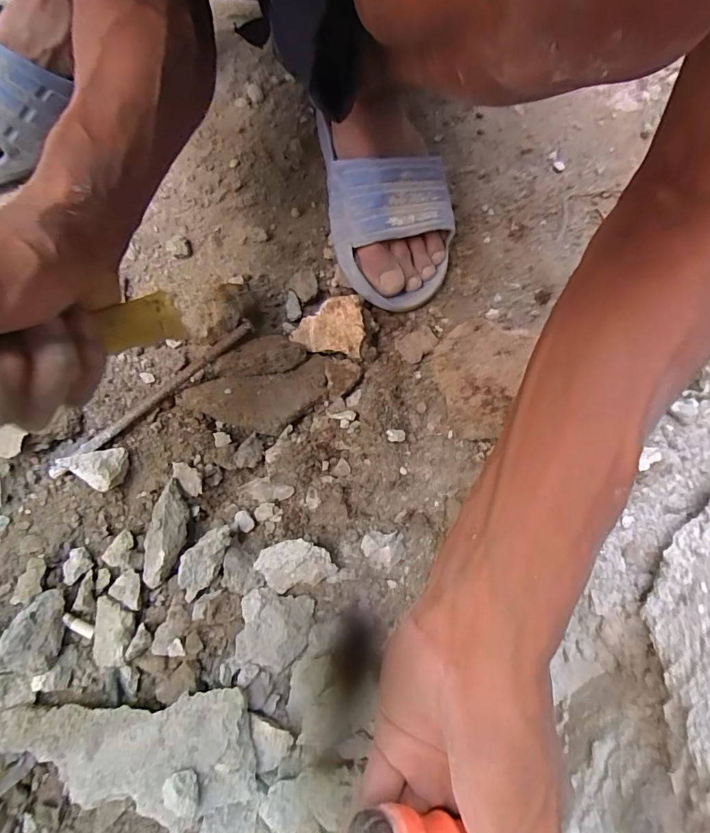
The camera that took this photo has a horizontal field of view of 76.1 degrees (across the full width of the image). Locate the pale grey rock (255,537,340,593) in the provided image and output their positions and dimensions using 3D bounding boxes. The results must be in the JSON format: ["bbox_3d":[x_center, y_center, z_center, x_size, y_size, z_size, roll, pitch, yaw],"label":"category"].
[{"bbox_3d":[-0.044,0.111,0.334,0.052,0.008,0.044,-17,117,8],"label":"pale grey rock"}]

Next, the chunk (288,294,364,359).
[{"bbox_3d":[-0.023,-0.080,0.396,0.062,0.025,0.048,13,75,-4],"label":"chunk"}]

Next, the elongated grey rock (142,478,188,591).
[{"bbox_3d":[-0.142,0.087,0.342,0.028,0.025,0.074,6,76,-6],"label":"elongated grey rock"}]

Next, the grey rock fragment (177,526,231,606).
[{"bbox_3d":[-0.109,0.104,0.326,0.023,0.016,0.054,28,75,0],"label":"grey rock fragment"}]

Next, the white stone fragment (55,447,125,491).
[{"bbox_3d":[-0.203,0.035,0.356,0.042,0.019,0.033,31,75,1],"label":"white stone fragment"}]

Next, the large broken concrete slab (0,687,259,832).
[{"bbox_3d":[-0.154,0.222,0.288,0.177,0.037,0.071,-5,78,-6],"label":"large broken concrete slab"}]

